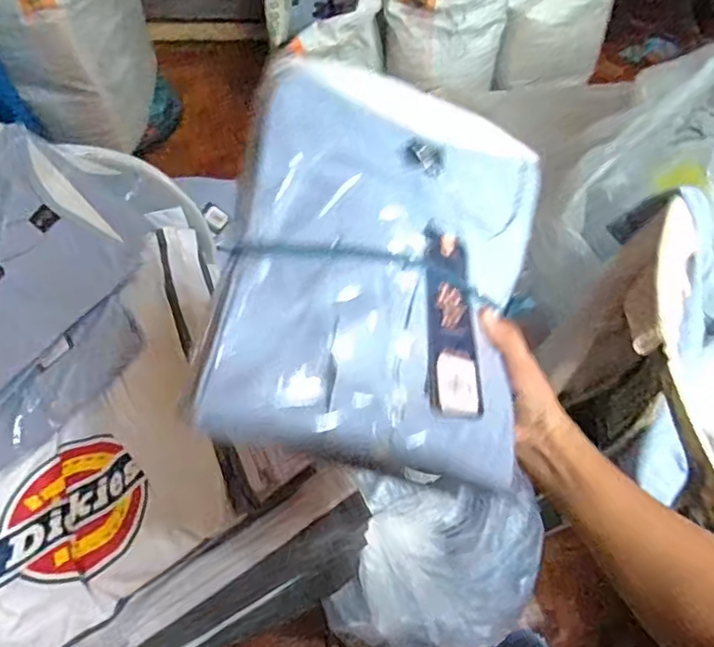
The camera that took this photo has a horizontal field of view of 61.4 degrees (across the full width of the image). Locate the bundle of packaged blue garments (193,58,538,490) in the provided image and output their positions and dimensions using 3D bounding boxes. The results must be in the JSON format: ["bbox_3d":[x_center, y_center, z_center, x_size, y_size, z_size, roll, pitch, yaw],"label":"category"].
[{"bbox_3d":[0.024,-0.042,0.394,0.207,0.038,0.261,12,69,-12],"label":"bundle of packaged blue garments"}]

